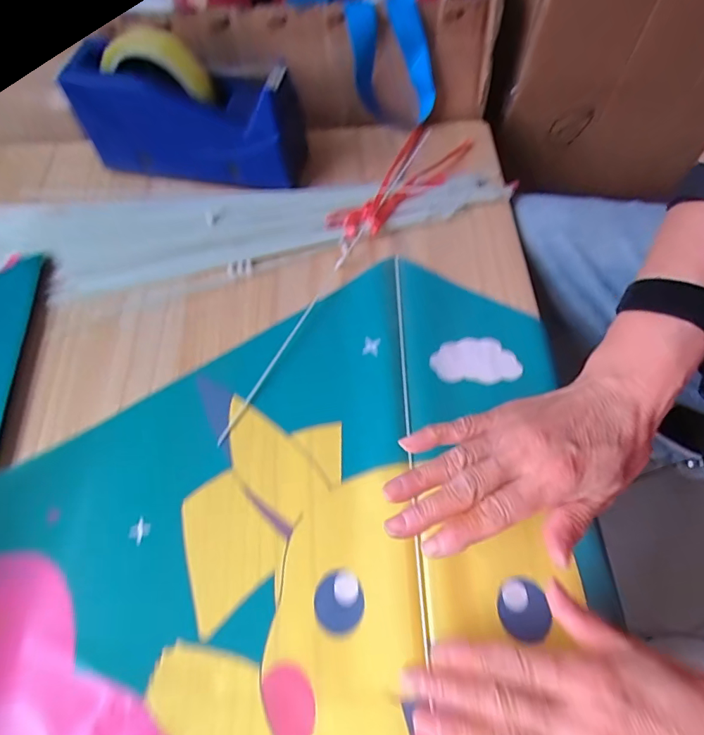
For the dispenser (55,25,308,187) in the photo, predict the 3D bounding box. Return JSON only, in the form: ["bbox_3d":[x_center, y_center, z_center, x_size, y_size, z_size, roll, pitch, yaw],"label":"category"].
[{"bbox_3d":[-0.150,-0.242,0.426,0.201,0.101,0.077,12,65,7],"label":"dispenser"}]

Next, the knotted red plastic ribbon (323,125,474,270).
[{"bbox_3d":[0.041,-0.173,0.438,0.059,0.014,0.199,35,70,17],"label":"knotted red plastic ribbon"}]

